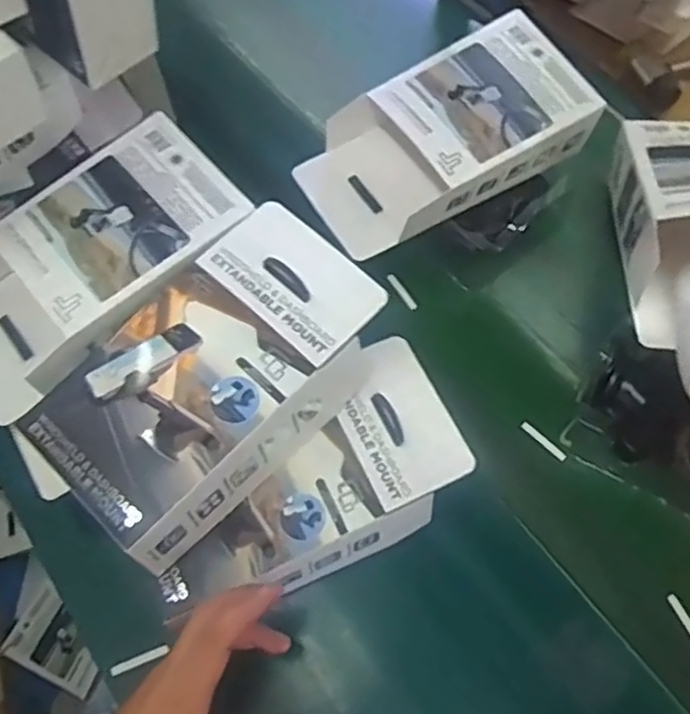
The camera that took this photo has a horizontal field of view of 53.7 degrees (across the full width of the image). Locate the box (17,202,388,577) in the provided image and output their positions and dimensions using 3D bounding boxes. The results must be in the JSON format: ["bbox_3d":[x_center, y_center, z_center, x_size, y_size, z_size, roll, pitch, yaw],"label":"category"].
[{"bbox_3d":[-0.096,0.017,0.507,0.137,0.083,0.247,40,67,17],"label":"box"}]

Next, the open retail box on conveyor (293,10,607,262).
[{"bbox_3d":[0.098,-0.192,0.635,0.247,0.100,0.131,-25,66,-15],"label":"open retail box on conveyor"}]

